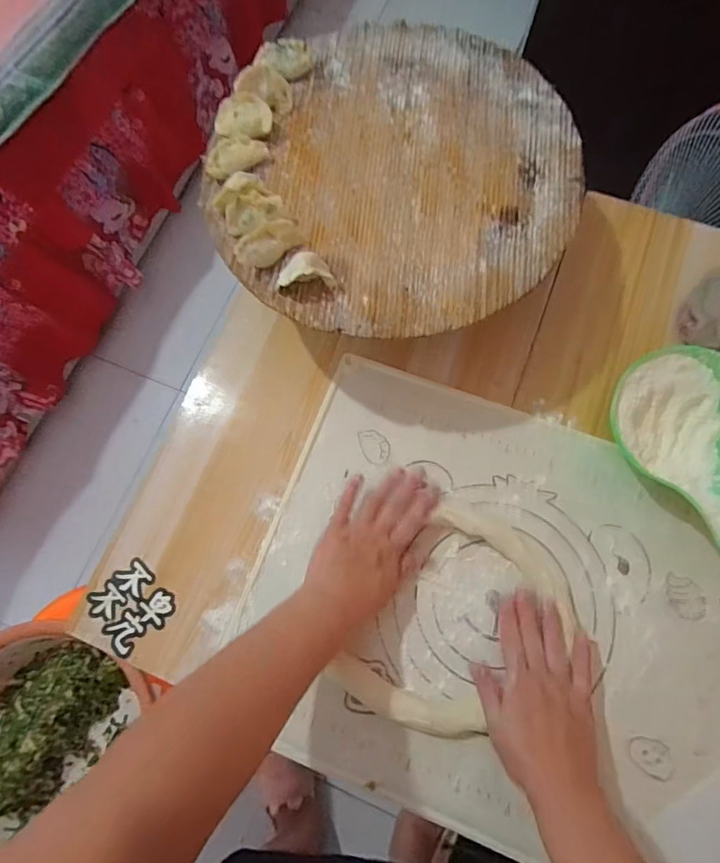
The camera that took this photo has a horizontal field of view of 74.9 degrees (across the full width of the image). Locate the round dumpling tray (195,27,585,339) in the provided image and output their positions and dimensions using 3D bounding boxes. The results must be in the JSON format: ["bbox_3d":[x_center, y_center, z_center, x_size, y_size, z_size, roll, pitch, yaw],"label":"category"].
[{"bbox_3d":[0.032,-0.258,0.447,0.341,0.028,0.348,-1,74,2],"label":"round dumpling tray"}]

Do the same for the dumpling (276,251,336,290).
[{"bbox_3d":[-0.050,-0.143,0.415,0.051,0.023,0.027,-7,74,0],"label":"dumpling"}]

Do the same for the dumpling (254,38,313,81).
[{"bbox_3d":[-0.078,-0.381,0.479,0.057,0.022,0.033,4,74,3],"label":"dumpling"}]

